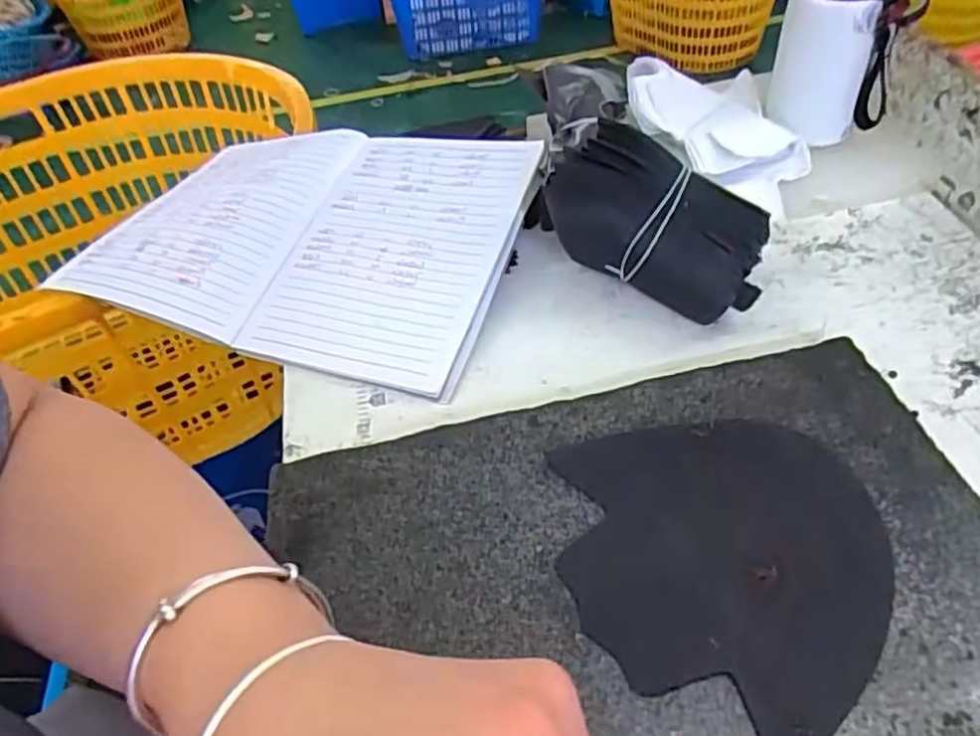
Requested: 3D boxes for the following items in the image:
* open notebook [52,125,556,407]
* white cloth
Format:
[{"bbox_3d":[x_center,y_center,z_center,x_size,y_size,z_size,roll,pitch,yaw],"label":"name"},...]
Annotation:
[{"bbox_3d":[-0.150,-0.115,0.582,0.338,0.033,0.239,13,58,16],"label":"open notebook"},{"bbox_3d":[0.189,-0.205,0.611,0.121,0.047,0.191,-10,48,-1],"label":"white cloth"}]

